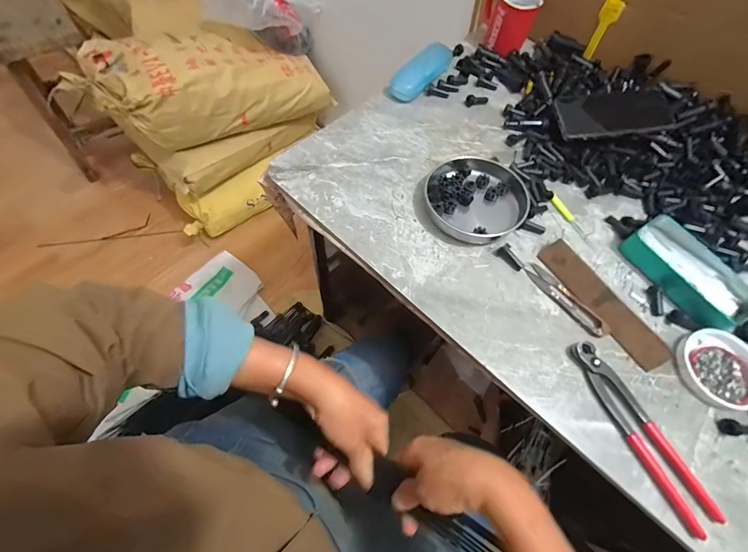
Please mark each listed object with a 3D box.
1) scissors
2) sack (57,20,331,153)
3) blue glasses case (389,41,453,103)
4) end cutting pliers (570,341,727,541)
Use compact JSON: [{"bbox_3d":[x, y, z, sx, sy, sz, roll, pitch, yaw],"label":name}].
[{"bbox_3d":[0.240,0.028,0.426,0.026,0.011,0.115,-36,72,-19],"label":"scissors"},{"bbox_3d":[-0.475,-0.579,1.039,0.674,0.222,0.258,-18,67,-28],"label":"sack"},{"bbox_3d":[0.089,-0.359,0.589,0.048,0.031,0.158,38,67,14],"label":"blue glasses case"},{"bbox_3d":[0.282,0.159,0.361,0.045,0.013,0.195,-22,67,-14],"label":"end cutting pliers"}]

